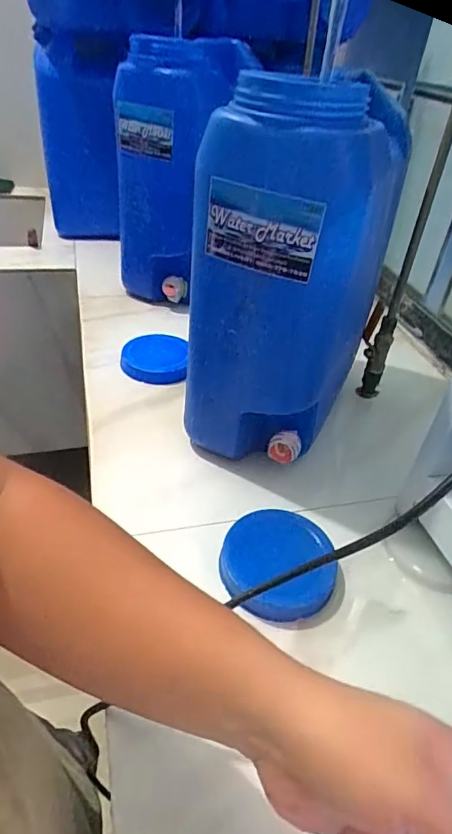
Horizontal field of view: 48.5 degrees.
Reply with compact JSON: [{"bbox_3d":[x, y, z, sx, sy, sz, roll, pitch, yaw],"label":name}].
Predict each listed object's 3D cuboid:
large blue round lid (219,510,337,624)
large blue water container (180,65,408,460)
[{"bbox_3d":[0.054,0.150,0.519,0.125,0.035,0.113,-14,42,-23],"label":"large blue round lid"},{"bbox_3d":[0.079,-0.152,0.594,0.156,0.410,0.238,20,40,17],"label":"large blue water container"}]

